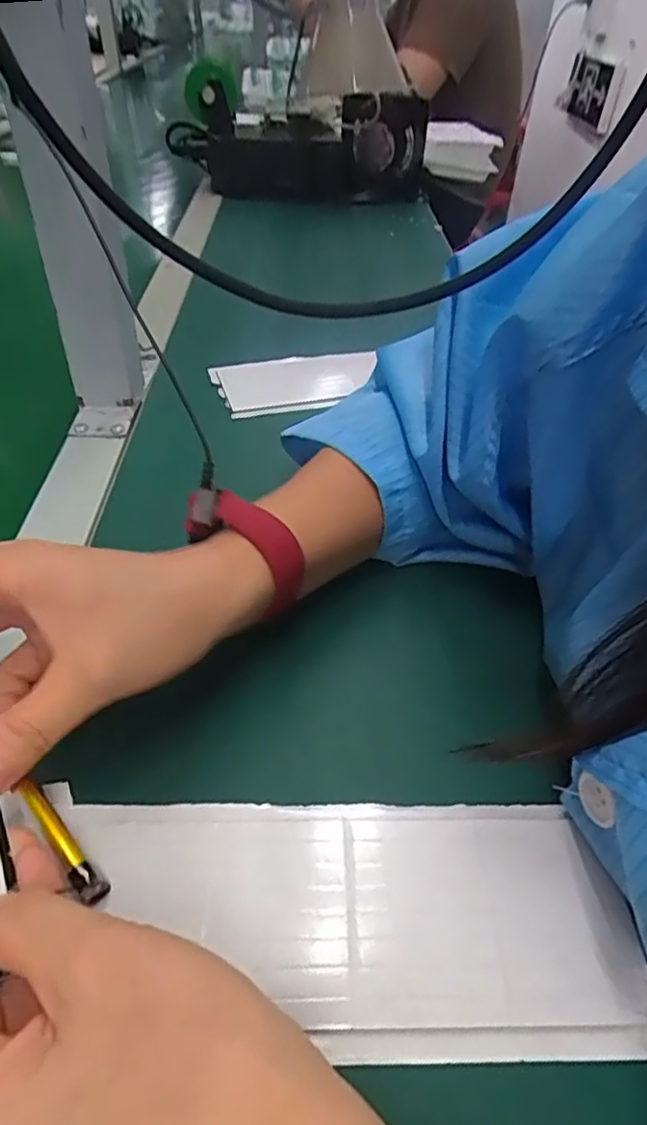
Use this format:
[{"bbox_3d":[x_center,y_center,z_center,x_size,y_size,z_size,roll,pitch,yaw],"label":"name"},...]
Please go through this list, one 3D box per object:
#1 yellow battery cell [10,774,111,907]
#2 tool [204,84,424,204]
[{"bbox_3d":[-0.089,0.094,0.213,0.008,0.013,0.046,-33,74,-33],"label":"yellow battery cell"},{"bbox_3d":[-0.003,-0.543,0.820,0.286,0.116,0.074,-8,44,-11],"label":"tool"}]

